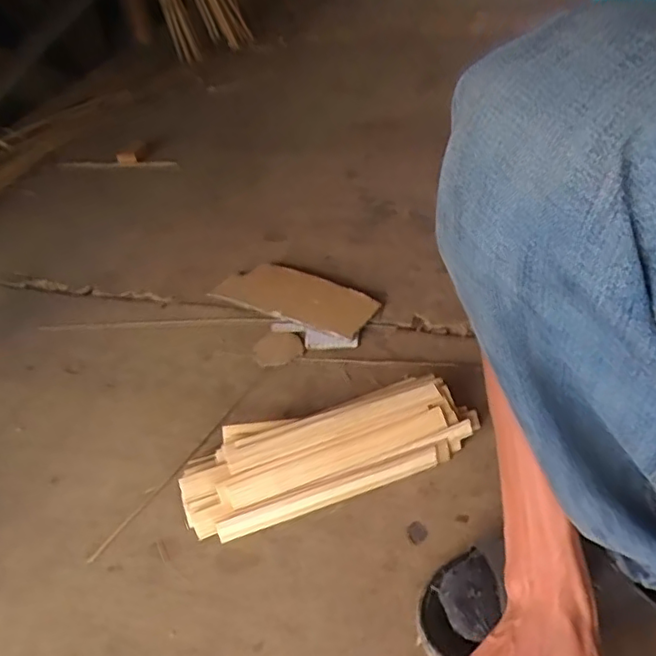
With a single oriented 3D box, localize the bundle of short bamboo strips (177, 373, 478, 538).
[{"bbox_3d":[0.004,0.124,0.619,0.311,0.045,0.103,-15,40,-9],"label":"bundle of short bamboo strips"}]

